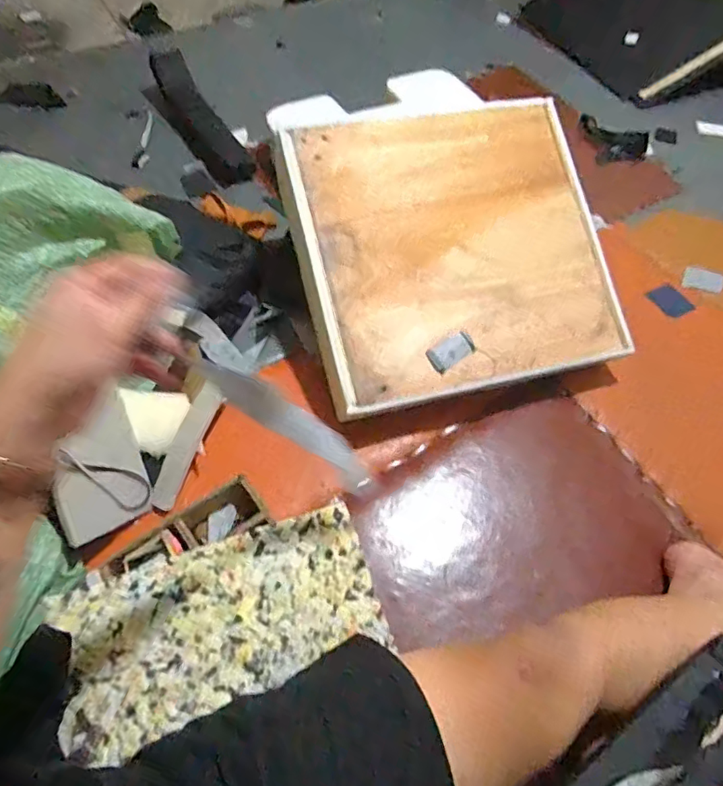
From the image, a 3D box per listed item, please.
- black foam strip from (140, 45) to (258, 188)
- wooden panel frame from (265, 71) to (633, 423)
[{"bbox_3d":[-0.419,-0.692,1.322,0.118,0.064,0.463,-31,78,-19],"label":"black foam strip"},{"bbox_3d":[0.156,-0.285,0.919,0.530,0.045,0.568,-12,80,-11],"label":"wooden panel frame"}]

